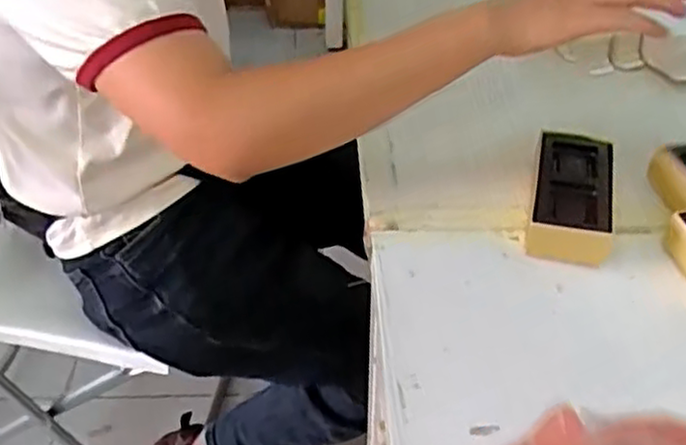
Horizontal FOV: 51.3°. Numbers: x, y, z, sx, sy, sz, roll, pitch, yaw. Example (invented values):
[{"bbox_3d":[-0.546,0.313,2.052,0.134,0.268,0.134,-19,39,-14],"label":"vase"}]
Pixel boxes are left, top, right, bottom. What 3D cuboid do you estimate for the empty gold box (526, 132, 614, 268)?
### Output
[{"bbox_3d":[0.168,-0.017,0.523,0.058,0.036,0.118,11,43,11],"label":"empty gold box"}]

